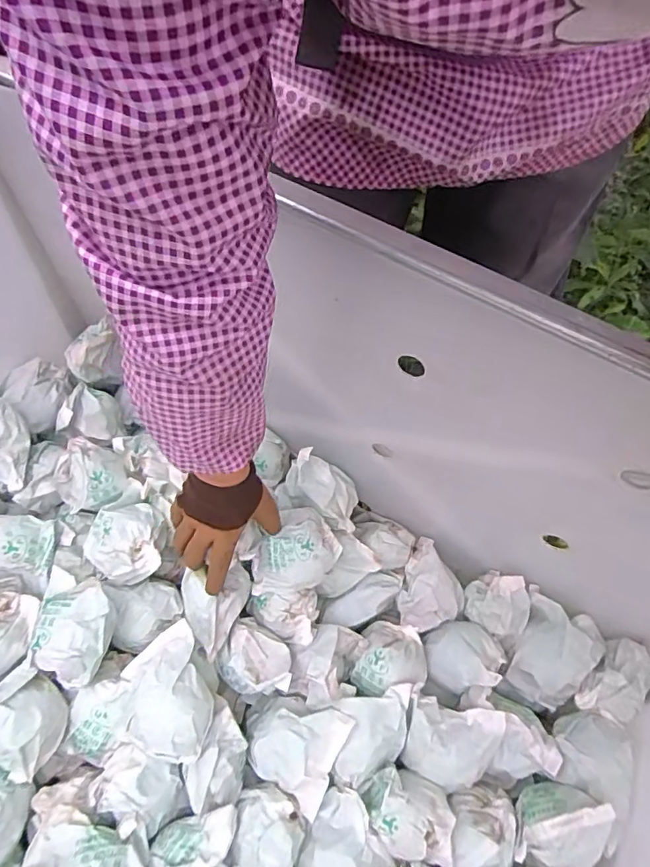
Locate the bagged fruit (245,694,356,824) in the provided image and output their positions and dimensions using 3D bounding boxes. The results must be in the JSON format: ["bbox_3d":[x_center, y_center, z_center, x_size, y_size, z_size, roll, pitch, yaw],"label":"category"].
[{"bbox_3d":[-0.043,0.370,0.614,0.120,0.065,0.106,23,60,10],"label":"bagged fruit"}]

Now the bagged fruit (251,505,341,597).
[{"bbox_3d":[-0.036,0.159,0.674,0.091,0.079,0.117,25,61,12],"label":"bagged fruit"}]

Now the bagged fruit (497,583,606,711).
[{"bbox_3d":[0.293,0.290,0.674,0.099,0.088,0.121,27,61,12],"label":"bagged fruit"}]

